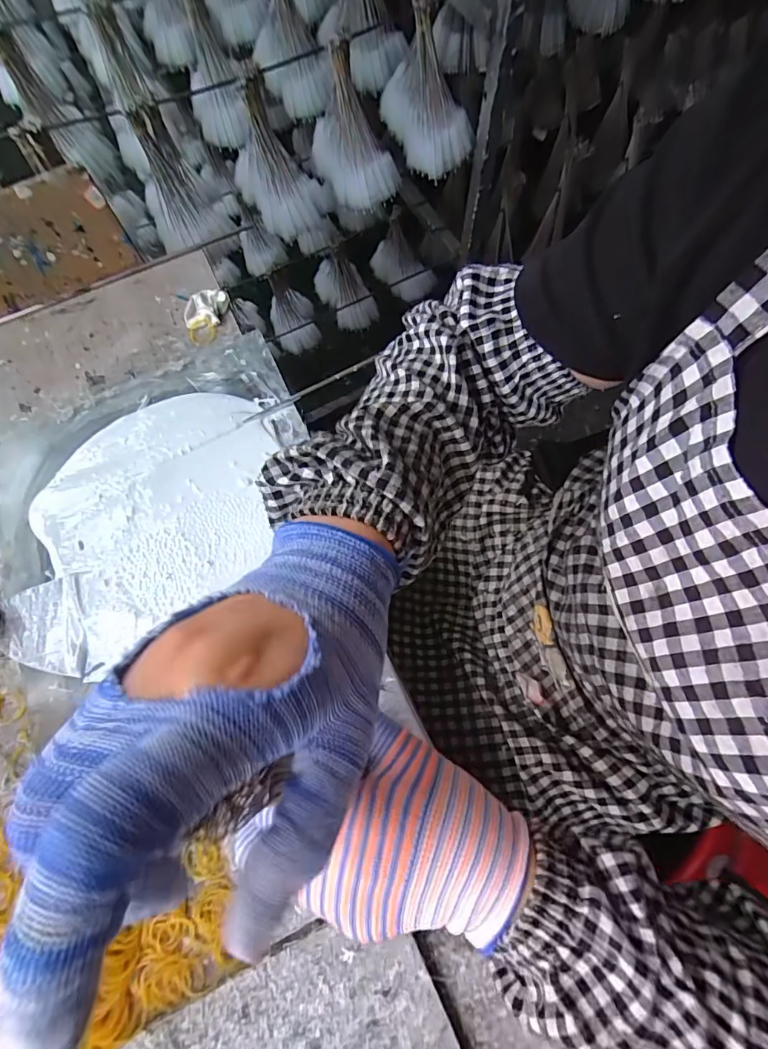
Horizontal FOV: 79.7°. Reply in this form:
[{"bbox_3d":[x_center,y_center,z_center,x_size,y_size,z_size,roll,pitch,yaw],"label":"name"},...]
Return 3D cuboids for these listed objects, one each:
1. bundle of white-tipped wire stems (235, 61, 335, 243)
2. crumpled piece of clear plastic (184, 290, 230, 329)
[{"bbox_3d":[-0.175,-0.572,0.726,0.156,0.198,0.103,-7,72,3],"label":"bundle of white-tipped wire stems"},{"bbox_3d":[-0.214,-0.259,0.552,0.054,0.025,0.036,-2,71,1],"label":"crumpled piece of clear plastic"}]

